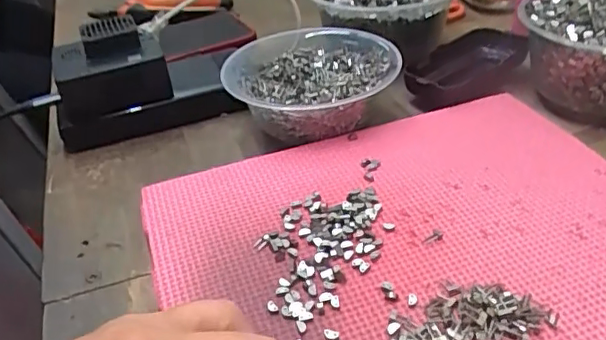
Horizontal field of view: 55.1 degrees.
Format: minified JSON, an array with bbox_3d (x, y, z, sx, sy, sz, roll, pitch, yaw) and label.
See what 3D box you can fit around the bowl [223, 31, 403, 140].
[{"bbox_3d":[0.003,-0.067,0.422,0.116,0.039,0.114,-4,35,3],"label":"bowl"}]

